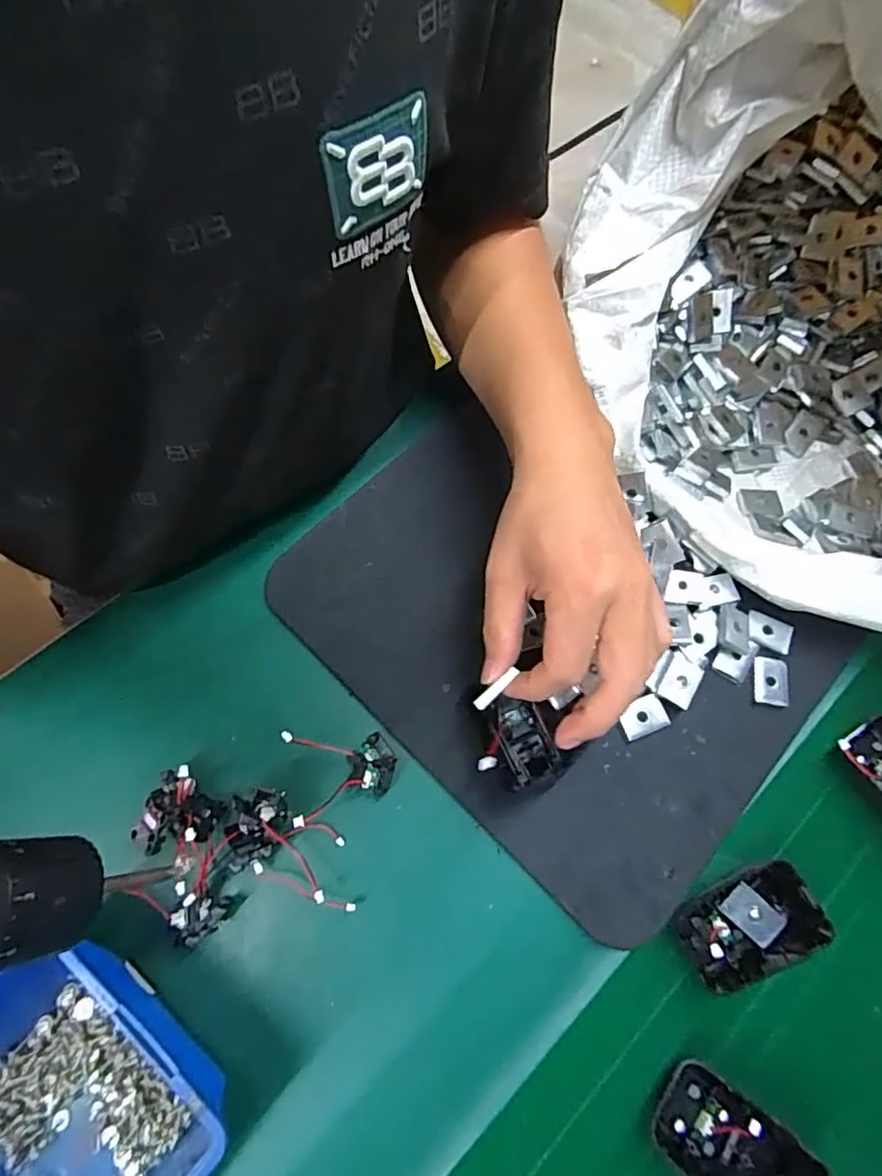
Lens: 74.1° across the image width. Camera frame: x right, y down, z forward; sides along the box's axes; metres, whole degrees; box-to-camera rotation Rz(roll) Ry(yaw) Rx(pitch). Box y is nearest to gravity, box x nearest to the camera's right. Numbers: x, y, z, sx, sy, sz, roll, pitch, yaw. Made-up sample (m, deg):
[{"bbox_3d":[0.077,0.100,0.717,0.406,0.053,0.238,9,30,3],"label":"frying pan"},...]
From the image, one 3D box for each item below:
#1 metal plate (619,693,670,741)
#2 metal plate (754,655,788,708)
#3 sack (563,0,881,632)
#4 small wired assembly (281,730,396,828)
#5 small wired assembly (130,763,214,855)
[{"bbox_3d":[0.118,0.076,0.342,0.027,0.004,0.020,-23,83,-2],"label":"metal plate"},{"bbox_3d":[0.201,0.057,0.356,0.019,0.005,0.028,10,69,1],"label":"metal plate"},{"bbox_3d":[0.232,-0.145,0.325,0.274,0.206,0.331,-19,72,-10],"label":"sack"},{"bbox_3d":[-0.057,0.099,0.326,0.059,0.019,0.050,-11,70,-7],"label":"small wired assembly"},{"bbox_3d":[-0.143,0.118,0.311,0.036,0.026,0.038,-14,71,-8],"label":"small wired assembly"}]

